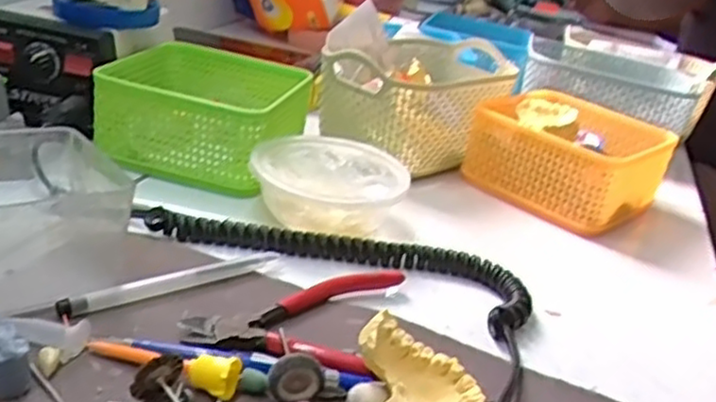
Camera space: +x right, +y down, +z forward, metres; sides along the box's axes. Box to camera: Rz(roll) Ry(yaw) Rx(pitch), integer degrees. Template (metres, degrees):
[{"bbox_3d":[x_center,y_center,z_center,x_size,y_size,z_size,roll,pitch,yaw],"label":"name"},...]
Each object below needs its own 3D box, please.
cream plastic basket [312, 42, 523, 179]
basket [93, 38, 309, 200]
[{"bbox_3d":[0.057,-0.091,0.637,0.111,0.081,0.182,24,27,27],"label":"cream plastic basket"},{"bbox_3d":[-0.114,-0.070,0.565,0.131,0.058,0.136,14,25,8],"label":"basket"}]

